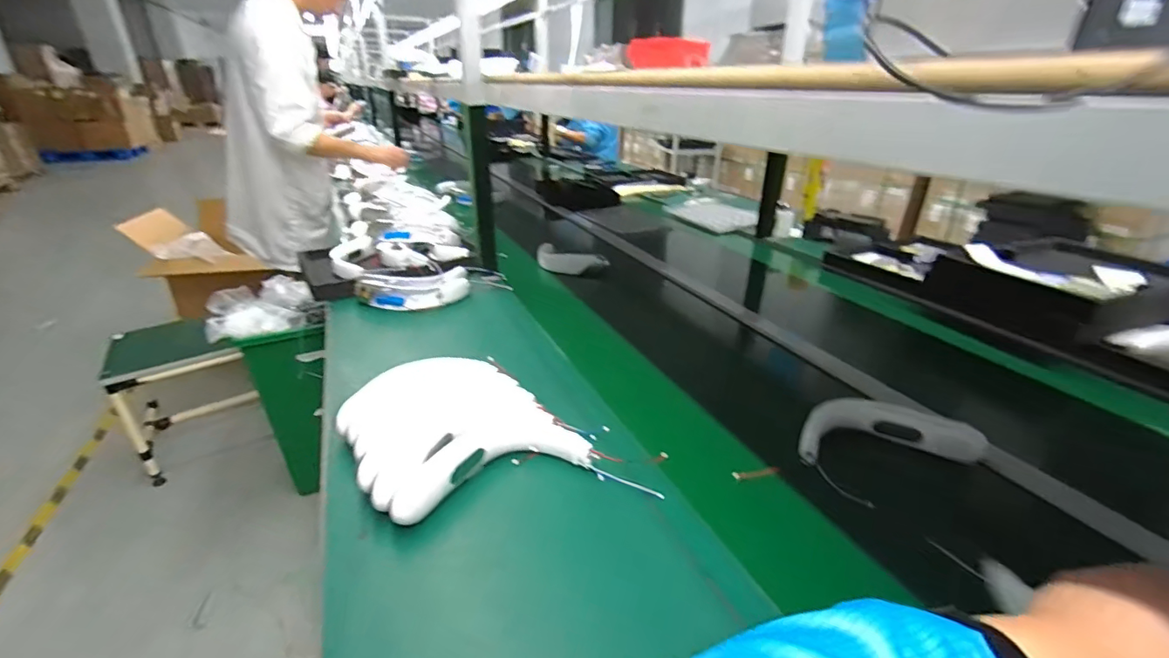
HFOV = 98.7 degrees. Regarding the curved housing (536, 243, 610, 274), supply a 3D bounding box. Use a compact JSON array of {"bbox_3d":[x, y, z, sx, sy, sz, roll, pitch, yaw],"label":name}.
[{"bbox_3d":[-0.043,-0.185,1.385,0.222,0.057,0.071,21,33,35],"label":"curved housing"}]

